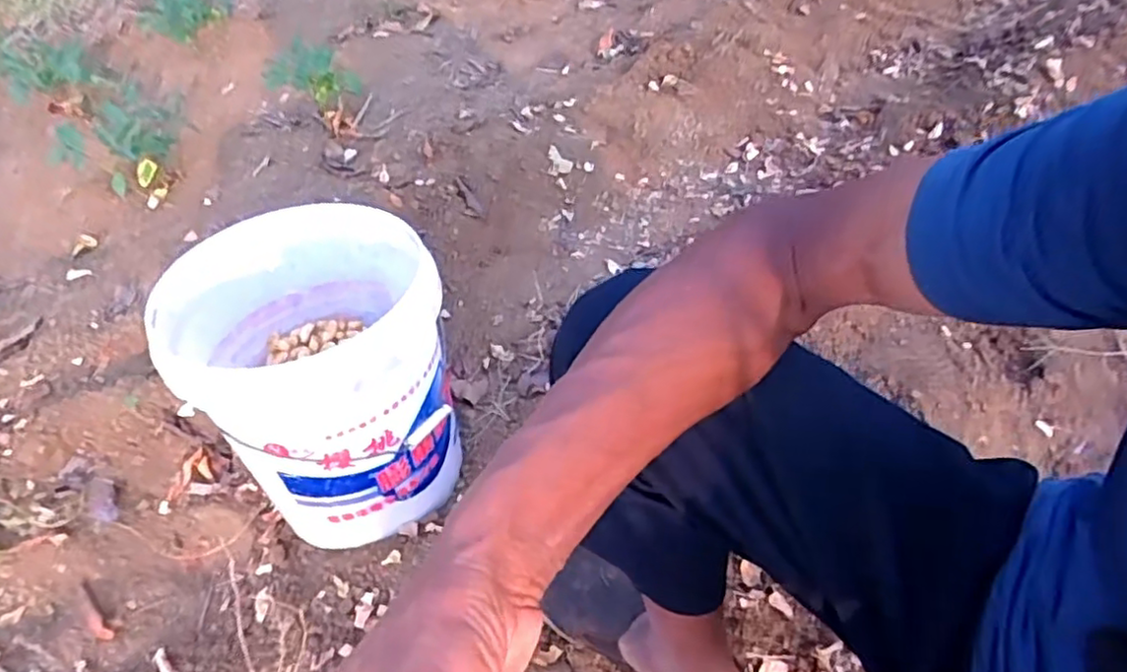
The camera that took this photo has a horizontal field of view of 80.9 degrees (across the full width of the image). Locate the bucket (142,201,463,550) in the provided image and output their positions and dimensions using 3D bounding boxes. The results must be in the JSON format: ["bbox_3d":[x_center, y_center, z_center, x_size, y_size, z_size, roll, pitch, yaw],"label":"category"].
[{"bbox_3d":[-0.299,0.050,0.862,0.295,0.335,0.304,0,50,0],"label":"bucket"}]

